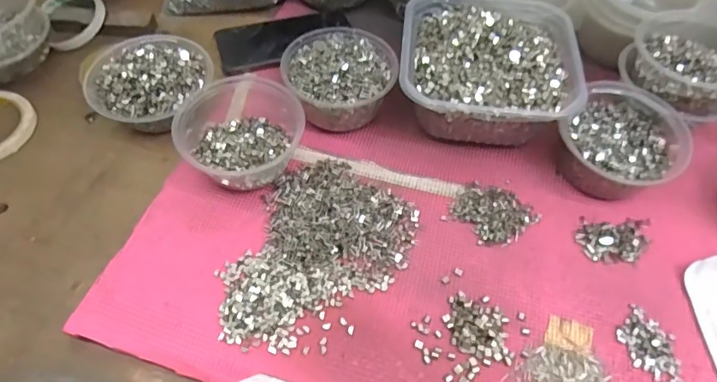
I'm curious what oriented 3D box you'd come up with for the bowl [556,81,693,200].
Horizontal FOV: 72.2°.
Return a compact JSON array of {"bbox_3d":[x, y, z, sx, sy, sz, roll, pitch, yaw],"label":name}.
[{"bbox_3d":[0.250,-0.042,0.475,0.105,0.058,0.114,36,62,20],"label":"bowl"}]

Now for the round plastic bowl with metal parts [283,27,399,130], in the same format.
[{"bbox_3d":[-0.018,-0.119,0.516,0.110,0.060,0.116,1,55,-2],"label":"round plastic bowl with metal parts"}]

